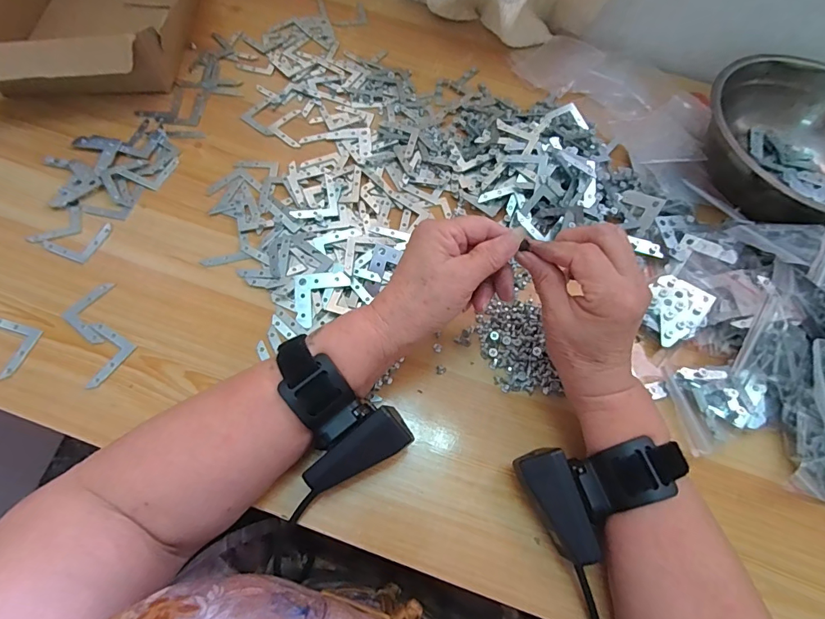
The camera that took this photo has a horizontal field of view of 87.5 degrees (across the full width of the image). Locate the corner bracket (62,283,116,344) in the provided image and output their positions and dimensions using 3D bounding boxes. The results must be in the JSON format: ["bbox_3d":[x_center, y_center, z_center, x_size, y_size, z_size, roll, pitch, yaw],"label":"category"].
[{"bbox_3d":[-0.249,0.002,0.344,0.041,0.004,0.042,36,66,12],"label":"corner bracket"}]

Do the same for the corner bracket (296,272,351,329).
[{"bbox_3d":[-0.074,-0.009,0.357,0.044,0.004,0.045,-3,74,2],"label":"corner bracket"}]

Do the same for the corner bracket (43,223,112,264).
[{"bbox_3d":[-0.289,-0.062,0.375,0.038,0.005,0.041,21,64,5],"label":"corner bracket"}]

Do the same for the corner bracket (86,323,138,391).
[{"bbox_3d":[-0.241,0.034,0.329,0.041,0.004,0.041,29,65,10],"label":"corner bracket"}]

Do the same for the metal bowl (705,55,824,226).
[{"bbox_3d":[0.396,-0.162,0.440,0.197,0.074,0.197,2,64,-4],"label":"metal bowl"}]

